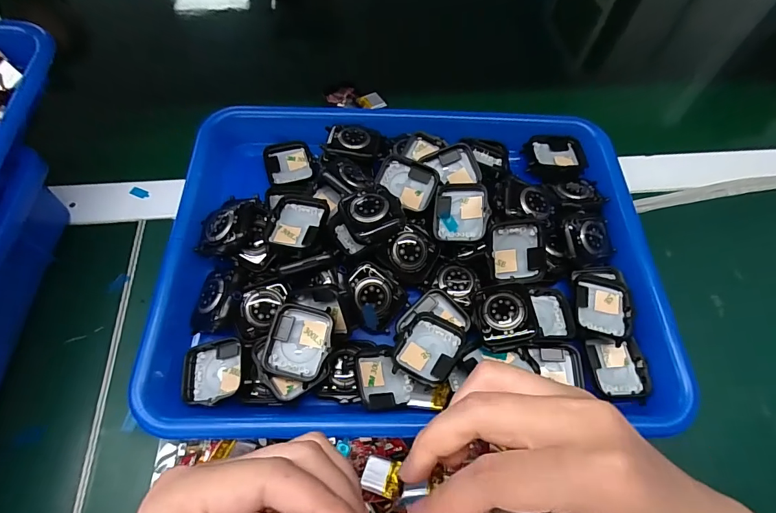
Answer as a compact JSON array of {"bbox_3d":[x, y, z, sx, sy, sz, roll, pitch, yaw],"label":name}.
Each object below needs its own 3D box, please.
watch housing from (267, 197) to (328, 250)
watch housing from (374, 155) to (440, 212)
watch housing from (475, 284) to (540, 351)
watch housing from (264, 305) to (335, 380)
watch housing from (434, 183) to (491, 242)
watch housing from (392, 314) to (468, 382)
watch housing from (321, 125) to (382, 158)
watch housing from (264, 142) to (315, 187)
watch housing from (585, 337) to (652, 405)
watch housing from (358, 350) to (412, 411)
[{"bbox_3d":[-0.058,-0.021,0.276,0.035,0.016,0.041,8,61,3],"label":"watch housing"},{"bbox_3d":[0.013,-0.052,0.293,0.042,0.006,0.034,21,80,3],"label":"watch housing"},{"bbox_3d":[0.074,0.036,0.257,0.034,0.012,0.041,-8,64,13],"label":"watch housing"},{"bbox_3d":[-0.053,0.050,0.243,0.035,0.009,0.041,12,61,5],"label":"watch housing"},{"bbox_3d":[0.051,-0.030,0.283,0.036,0.009,0.041,2,76,15],"label":"watch housing"},{"bbox_3d":[0.026,0.056,0.252,0.036,0.013,0.042,24,63,11],"label":"watch housing"},{"bbox_3d":[-0.028,-0.089,0.321,0.043,0.013,0.031,10,61,4],"label":"watch housing"},{"bbox_3d":[-0.079,-0.074,0.327,0.036,0.012,0.035,-17,63,-11],"label":"watch housing"},{"bbox_3d":[0.145,0.071,0.259,0.035,0.010,0.037,0,61,-2],"label":"watch housing"},{"bbox_3d":[-0.003,0.075,0.246,0.035,0.010,0.032,6,50,-33],"label":"watch housing"}]

